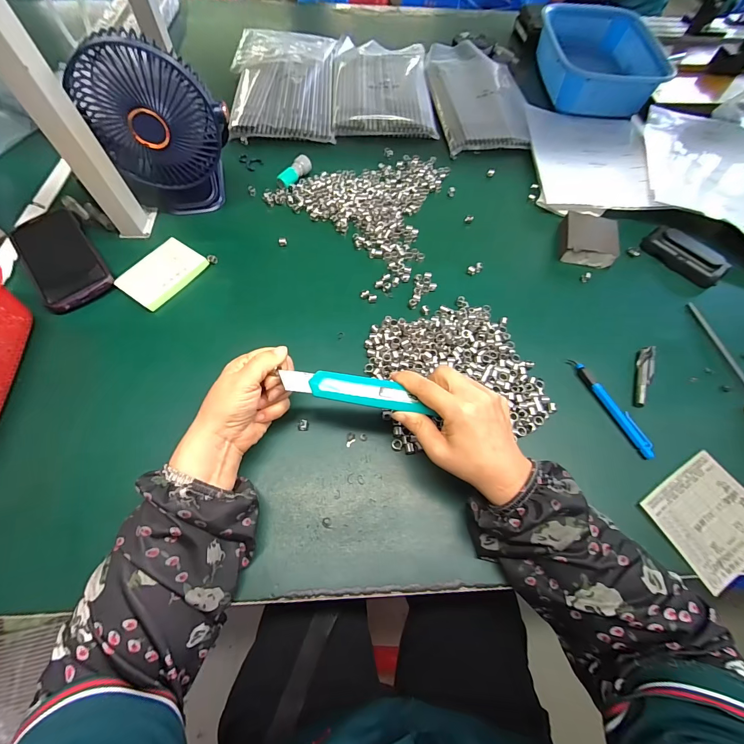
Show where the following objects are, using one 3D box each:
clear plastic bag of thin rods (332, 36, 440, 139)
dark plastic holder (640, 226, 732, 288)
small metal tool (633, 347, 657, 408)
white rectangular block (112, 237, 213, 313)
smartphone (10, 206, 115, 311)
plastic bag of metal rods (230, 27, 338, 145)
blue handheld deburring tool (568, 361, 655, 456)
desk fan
[{"bbox_3d":[0.020,-0.558,0.658,0.181,0.017,0.313,-1,62,-1],"label":"clear plastic bag of thin rods"},{"bbox_3d":[0.432,-0.163,0.471,0.040,0.032,0.104,-37,68,-18],"label":"dark plastic holder"},{"bbox_3d":[0.314,0.002,0.393,0.012,0.014,0.086,24,65,12],"label":"small metal tool"},{"bbox_3d":[-0.263,-0.125,0.430,0.067,0.011,0.093,31,66,15],"label":"white rectangular block"},{"bbox_3d":[-0.399,-0.149,0.437,0.077,0.015,0.177,-36,68,-17],"label":"smartphone"},{"bbox_3d":[-0.166,-0.547,0.637,0.185,0.040,0.327,-2,62,-1],"label":"plastic bag of metal rods"},{"bbox_3d":[0.262,0.035,0.371,0.010,0.013,0.122,-20,64,-10],"label":"blue handheld deburring tool"},{"bbox_3d":[-0.255,-0.288,0.422,0.134,0.182,0.088,-32,67,-16],"label":"desk fan"}]

